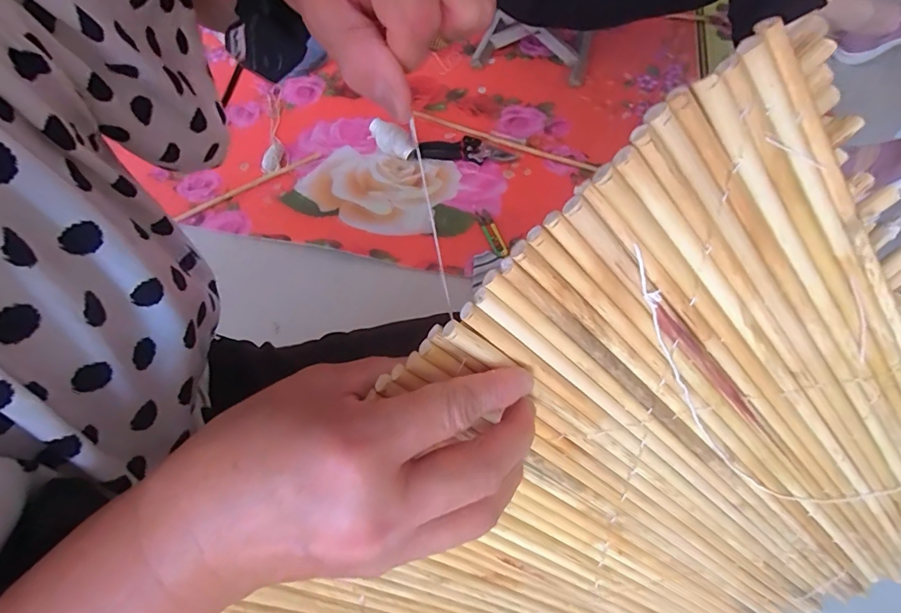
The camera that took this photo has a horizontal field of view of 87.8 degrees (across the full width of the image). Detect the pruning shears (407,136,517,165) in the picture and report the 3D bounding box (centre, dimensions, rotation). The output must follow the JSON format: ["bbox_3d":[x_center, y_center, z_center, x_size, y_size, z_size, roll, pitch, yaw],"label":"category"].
[{"bbox_3d":[0.022,-0.322,0.965,0.210,0.022,0.058,1,61,0],"label":"pruning shears"}]

